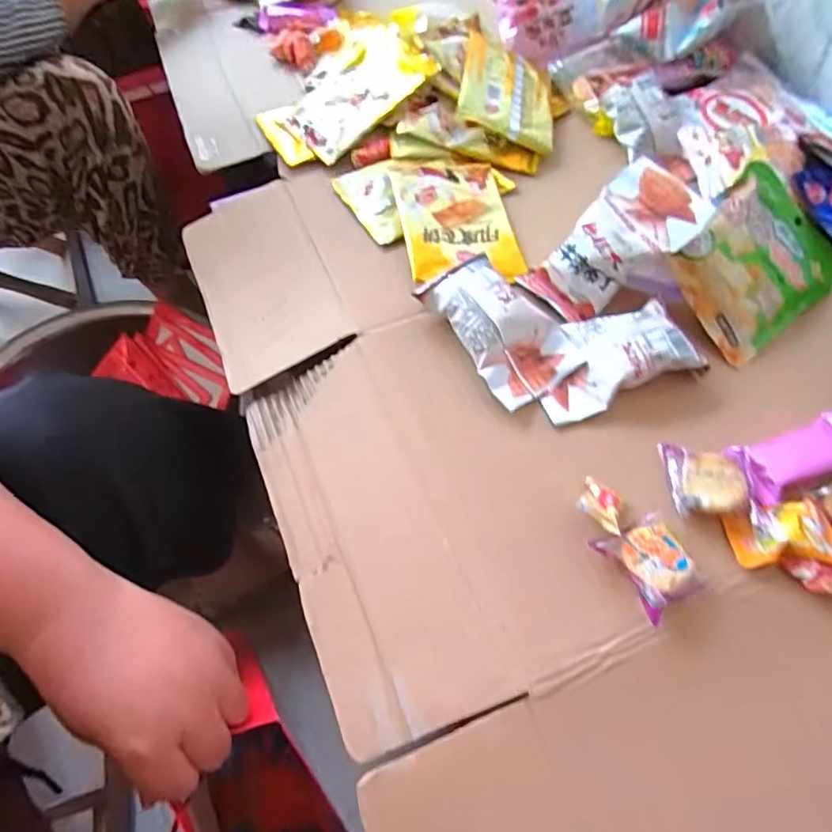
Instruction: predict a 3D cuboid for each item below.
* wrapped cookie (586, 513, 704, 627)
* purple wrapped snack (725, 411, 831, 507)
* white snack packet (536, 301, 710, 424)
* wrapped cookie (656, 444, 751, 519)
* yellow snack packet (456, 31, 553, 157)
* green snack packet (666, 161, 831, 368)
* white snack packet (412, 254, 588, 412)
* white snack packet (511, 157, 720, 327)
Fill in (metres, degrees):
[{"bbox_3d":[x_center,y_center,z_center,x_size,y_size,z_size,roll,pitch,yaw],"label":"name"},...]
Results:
[{"bbox_3d":[0.147,0.093,0.336,0.045,0.021,0.055,-28,64,-16],"label":"wrapped cookie"},{"bbox_3d":[0.266,0.030,0.373,0.094,0.018,0.043,-16,61,-10],"label":"purple wrapped snack"},{"bbox_3d":[0.146,-0.045,0.406,0.114,0.033,0.069,-16,61,-10],"label":"white snack packet"},{"bbox_3d":[0.196,0.042,0.363,0.044,0.023,0.051,3,60,1],"label":"wrapped cookie"},{"bbox_3d":[0.099,-0.340,0.562,0.102,0.014,0.136,15,64,-13],"label":"yellow snack packet"},{"bbox_3d":[0.281,-0.130,0.439,0.155,0.021,0.116,-36,96,-18],"label":"green snack packet"},{"bbox_3d":[0.066,-0.071,0.418,0.078,0.038,0.121,-29,64,-16],"label":"white snack packet"},{"bbox_3d":[0.156,-0.138,0.424,0.138,0.033,0.072,-41,63,17],"label":"white snack packet"}]

